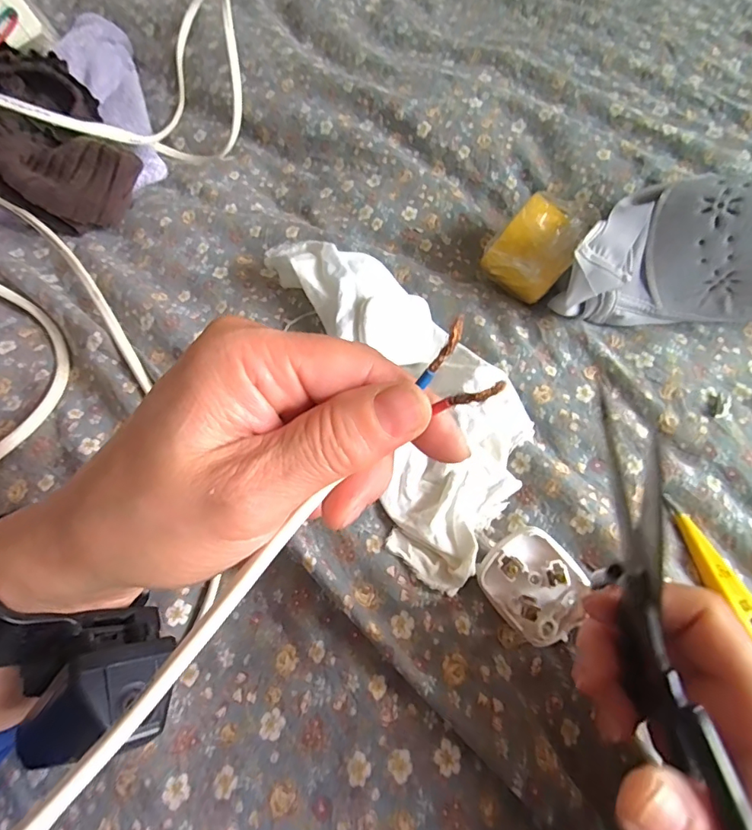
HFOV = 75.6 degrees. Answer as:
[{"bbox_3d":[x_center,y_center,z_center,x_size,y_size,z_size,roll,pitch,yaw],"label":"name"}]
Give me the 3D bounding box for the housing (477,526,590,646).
[{"bbox_3d":[0.081,0.085,0.245,0.043,0.015,0.051,-37,67,-15],"label":"housing"}]

